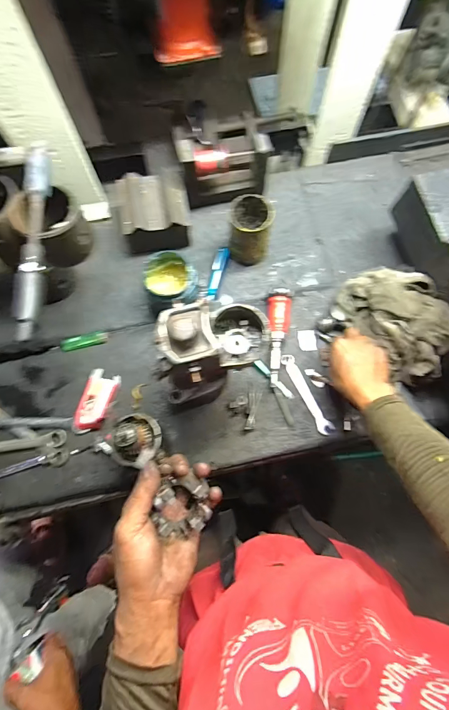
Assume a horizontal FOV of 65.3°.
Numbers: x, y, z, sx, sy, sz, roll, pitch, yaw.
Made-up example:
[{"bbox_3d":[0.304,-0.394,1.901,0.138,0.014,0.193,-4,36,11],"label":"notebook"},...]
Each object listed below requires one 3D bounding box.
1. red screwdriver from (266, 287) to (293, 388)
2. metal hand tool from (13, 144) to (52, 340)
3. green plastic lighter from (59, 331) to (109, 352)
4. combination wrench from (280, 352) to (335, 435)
[{"bbox_3d":[0.100,-0.033,0.641,0.043,0.039,0.175,2,74,1],"label":"red screwdriver"},{"bbox_3d":[-0.245,-0.152,0.448,0.032,0.025,0.265,-3,74,0],"label":"metal hand tool"},{"bbox_3d":[-0.264,-0.025,0.658,0.085,0.018,0.027,-16,74,-4],"label":"green plastic lighter"},{"bbox_3d":[0.148,0.068,0.632,0.025,0.008,0.155,-25,75,-7],"label":"combination wrench"}]

